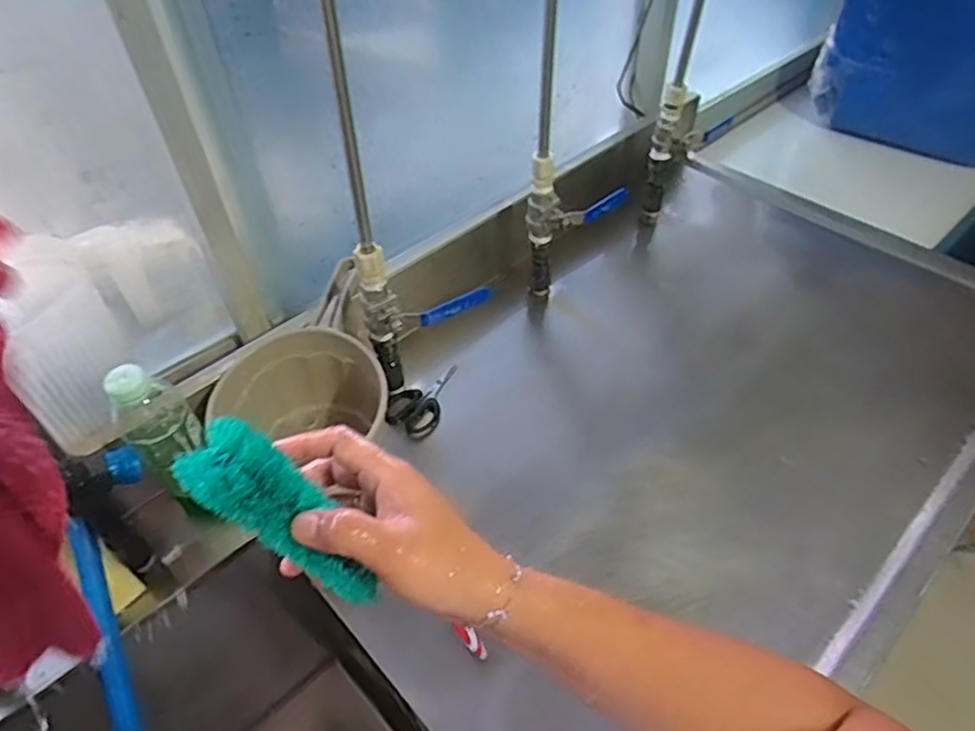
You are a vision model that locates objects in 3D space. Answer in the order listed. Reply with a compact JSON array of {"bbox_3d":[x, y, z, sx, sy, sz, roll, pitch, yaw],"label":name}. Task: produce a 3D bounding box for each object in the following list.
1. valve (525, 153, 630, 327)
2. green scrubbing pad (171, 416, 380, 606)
[{"bbox_3d":[0.109,-0.160,0.832,0.114,0.238,0.074,6,47,9],"label":"valve"},{"bbox_3d":[-0.101,0.079,0.333,0.120,0.023,0.041,49,56,-11],"label":"green scrubbing pad"}]

